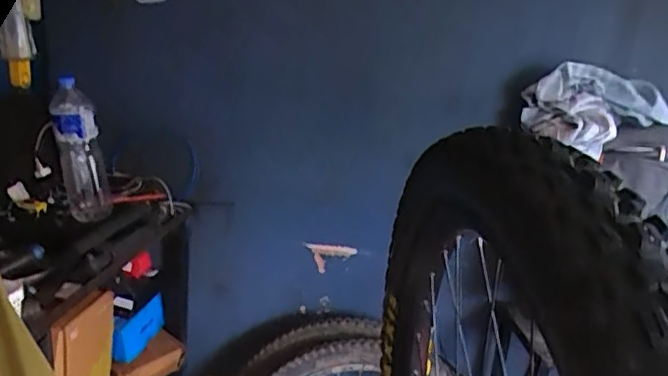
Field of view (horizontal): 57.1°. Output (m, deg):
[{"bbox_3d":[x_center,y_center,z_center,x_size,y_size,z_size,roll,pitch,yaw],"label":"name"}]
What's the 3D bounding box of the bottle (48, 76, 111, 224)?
[{"bbox_3d":[-0.528,-0.065,1.284,0.108,0.297,0.090,-3,17,-23],"label":"bottle"}]

